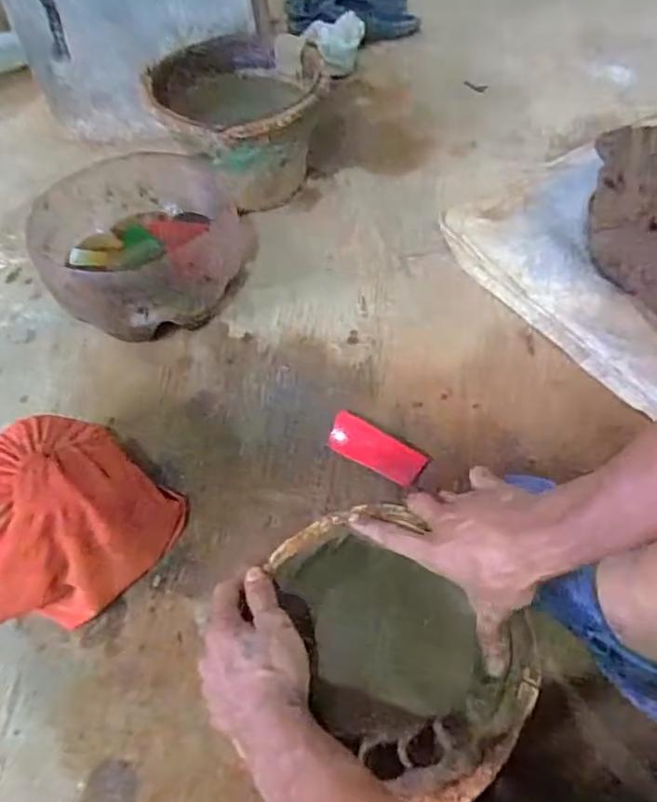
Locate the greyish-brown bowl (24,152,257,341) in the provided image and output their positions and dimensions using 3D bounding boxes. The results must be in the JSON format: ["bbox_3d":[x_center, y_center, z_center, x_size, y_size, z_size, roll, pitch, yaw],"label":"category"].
[{"bbox_3d":[-0.236,-0.195,0.776,0.246,0.120,0.253,-1,54,1],"label":"greyish-brown bowl"}]

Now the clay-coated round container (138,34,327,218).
[{"bbox_3d":[-0.129,-0.409,0.894,0.245,0.152,0.269,0,54,3],"label":"clay-coated round container"}]

